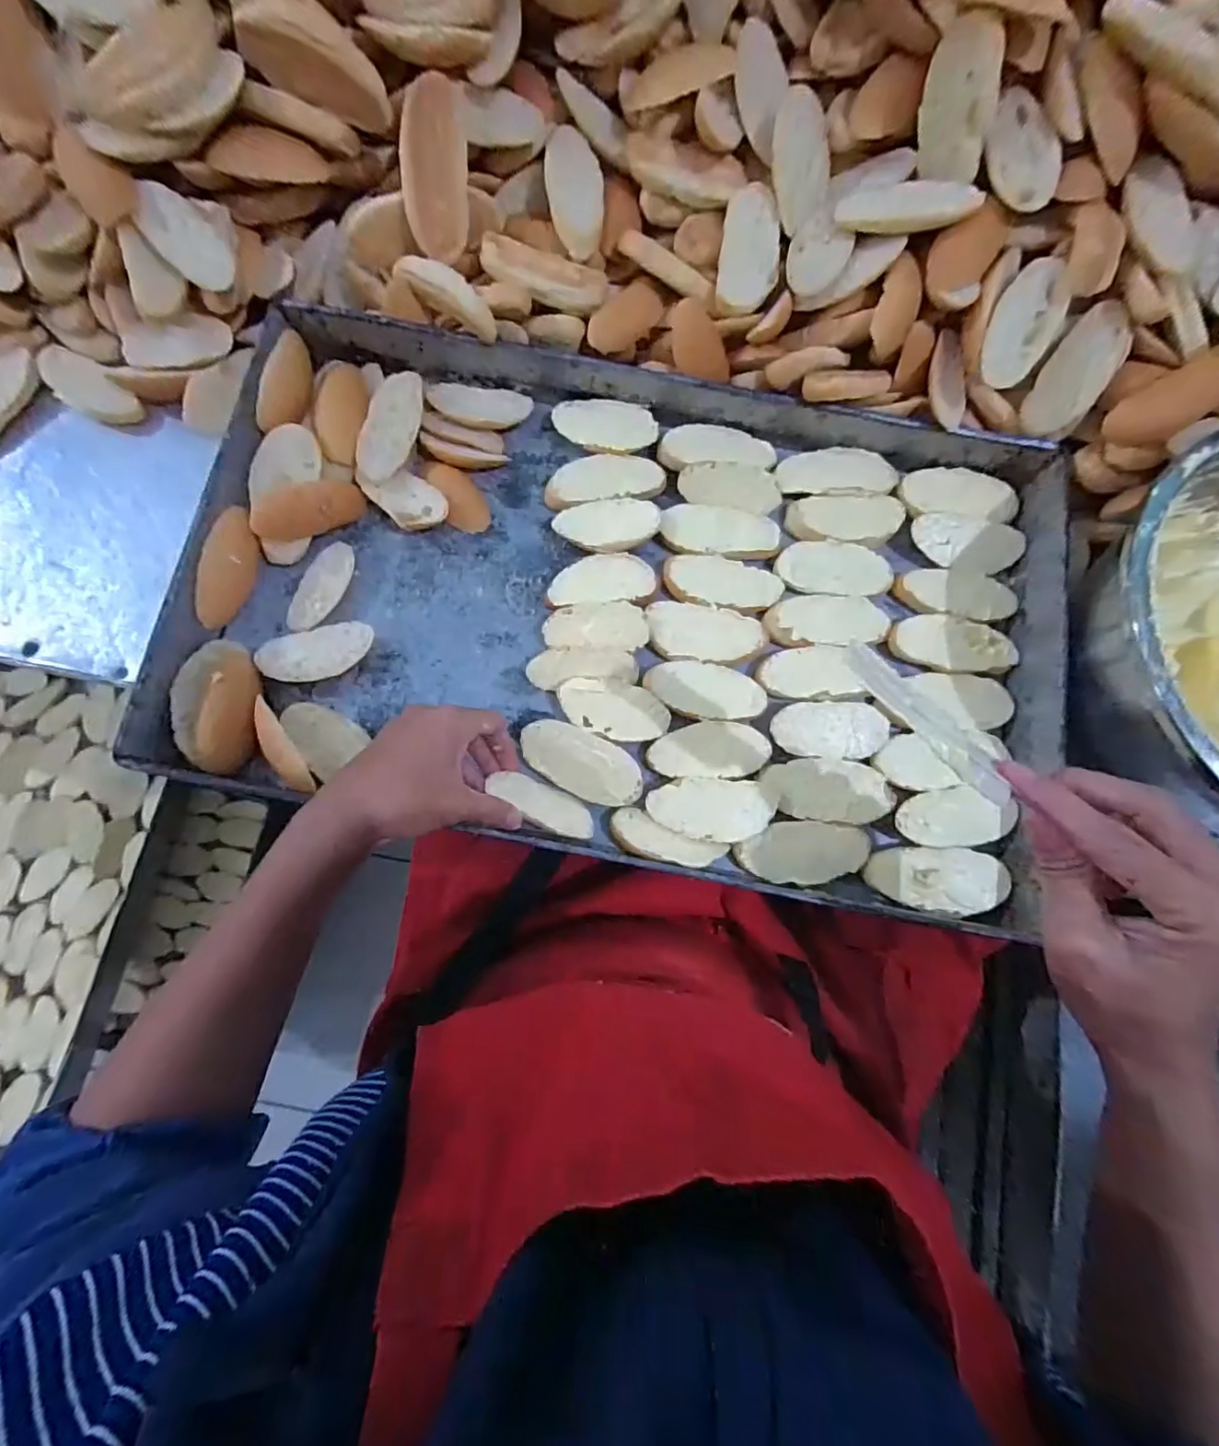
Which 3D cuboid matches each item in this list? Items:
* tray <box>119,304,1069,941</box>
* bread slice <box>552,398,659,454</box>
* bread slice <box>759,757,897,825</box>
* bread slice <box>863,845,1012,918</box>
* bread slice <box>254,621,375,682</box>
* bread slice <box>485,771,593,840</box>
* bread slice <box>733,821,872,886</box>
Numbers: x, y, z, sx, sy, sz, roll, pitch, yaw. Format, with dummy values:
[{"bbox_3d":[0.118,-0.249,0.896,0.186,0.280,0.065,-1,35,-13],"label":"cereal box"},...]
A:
[{"bbox_3d":[0.013,-0.086,0.430,0.601,0.056,0.357,10,79,1],"label":"tray"},{"bbox_3d":[-0.004,-0.238,0.466,0.082,0.013,0.039,10,79,1],"label":"bread slice"},{"bbox_3d":[0.157,0.048,0.418,0.091,0.008,0.044,6,79,0],"label":"bread slice"},{"bbox_3d":[0.227,0.108,0.402,0.090,0.012,0.045,8,79,0],"label":"bread slice"},{"bbox_3d":[-0.218,-0.053,0.438,0.083,0.017,0.039,-20,80,-5],"label":"bread slice"},{"bbox_3d":[-0.047,0.061,0.410,0.074,0.010,0.033,28,43,7],"label":"bread slice"},{"bbox_3d":[0.137,0.091,0.410,0.092,0.006,0.042,3,79,-1],"label":"bread slice"}]

